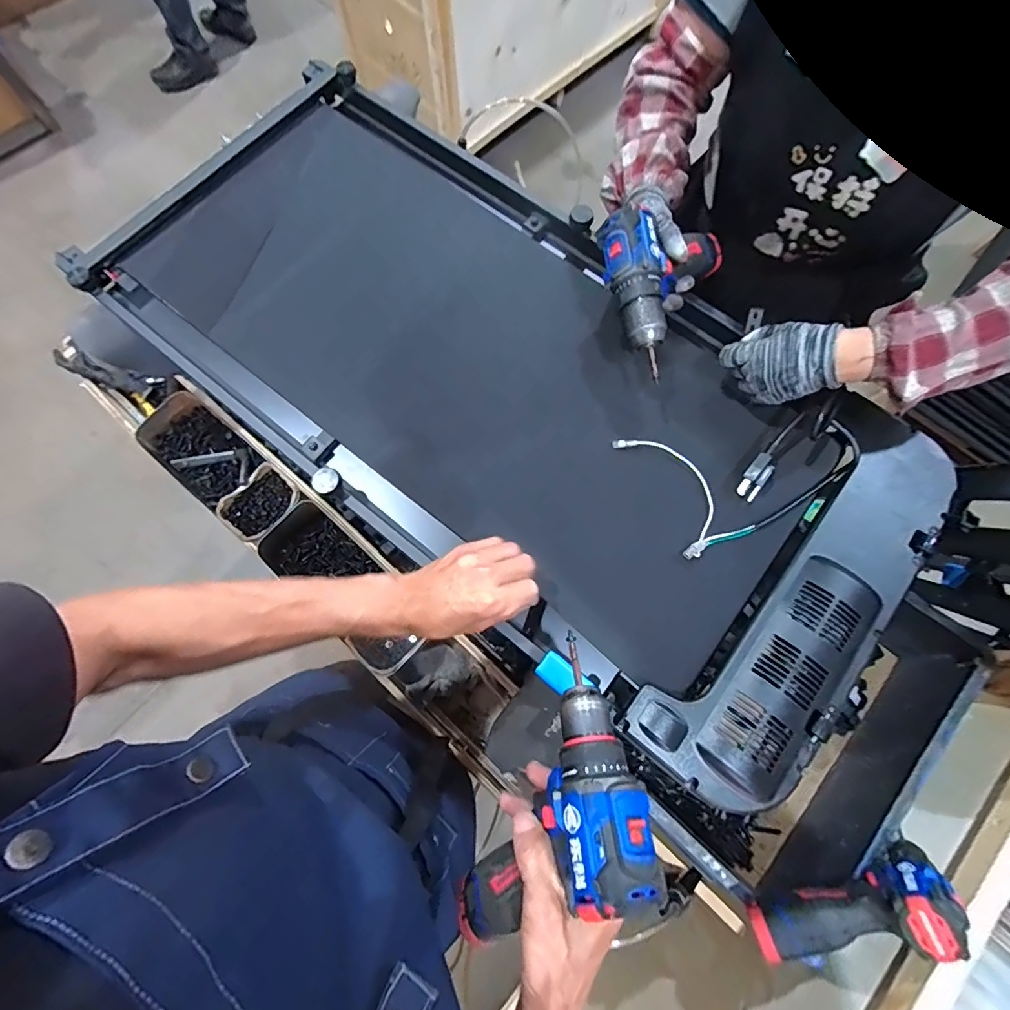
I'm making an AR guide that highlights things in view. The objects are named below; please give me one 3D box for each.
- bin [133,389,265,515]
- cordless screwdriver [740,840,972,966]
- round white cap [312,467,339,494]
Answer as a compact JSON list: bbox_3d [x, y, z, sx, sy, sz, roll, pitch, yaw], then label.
[{"bbox_3d":[-0.547,-0.095,0.859,0.225,0.054,0.129,39,77,9],"label":"bin"},{"bbox_3d":[0.383,0.451,0.525,0.203,0.115,0.070,-29,76,15],"label":"cordless screwdriver"},{"bbox_3d":[-0.198,-0.028,0.521,0.028,0.009,0.029,0,74,-1],"label":"round white cap"}]

